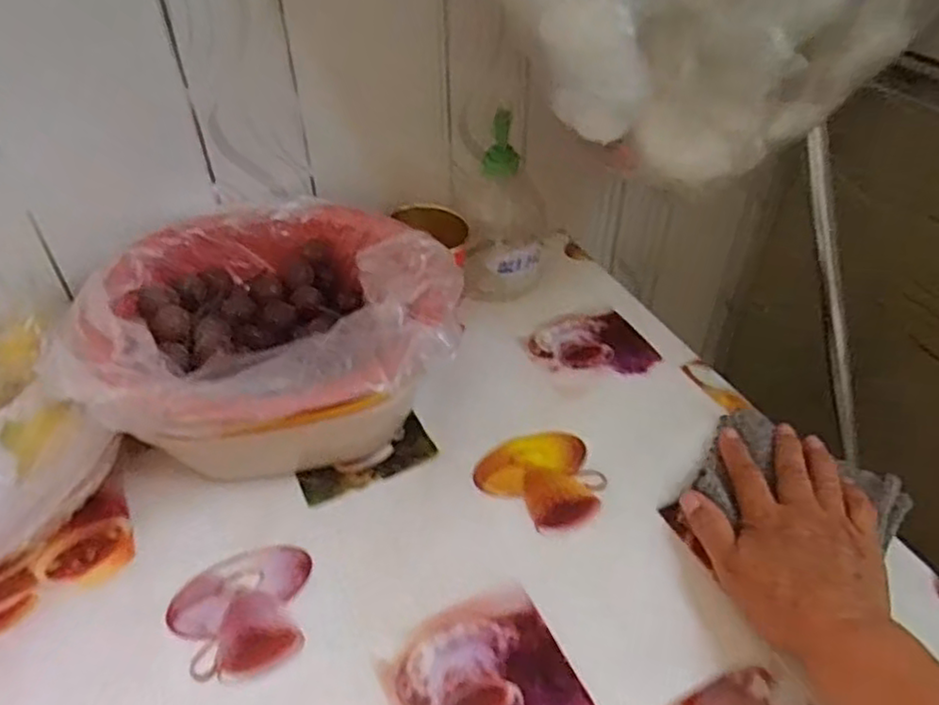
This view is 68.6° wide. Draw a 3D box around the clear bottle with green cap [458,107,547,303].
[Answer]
[{"bbox_3d":[0.028,-0.123,0.604,0.078,0.153,0.070,3,42,3],"label":"clear bottle with green cap"}]

